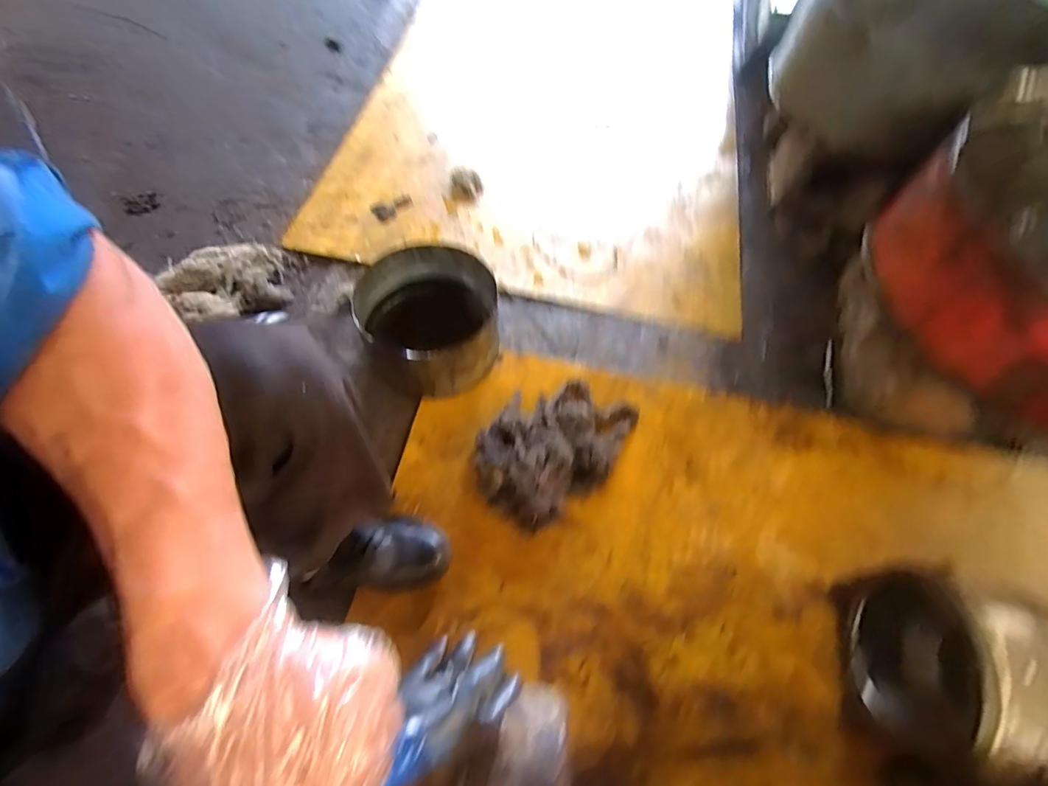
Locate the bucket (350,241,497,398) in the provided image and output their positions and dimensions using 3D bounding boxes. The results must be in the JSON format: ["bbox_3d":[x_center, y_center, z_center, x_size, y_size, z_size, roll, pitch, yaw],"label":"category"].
[{"bbox_3d":[-0.171,-0.122,0.819,0.222,0.150,0.240,3,62,-5],"label":"bucket"}]

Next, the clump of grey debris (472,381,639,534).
[{"bbox_3d":[0.049,0.085,0.791,0.213,0.056,0.289,37,69,14],"label":"clump of grey debris"}]

